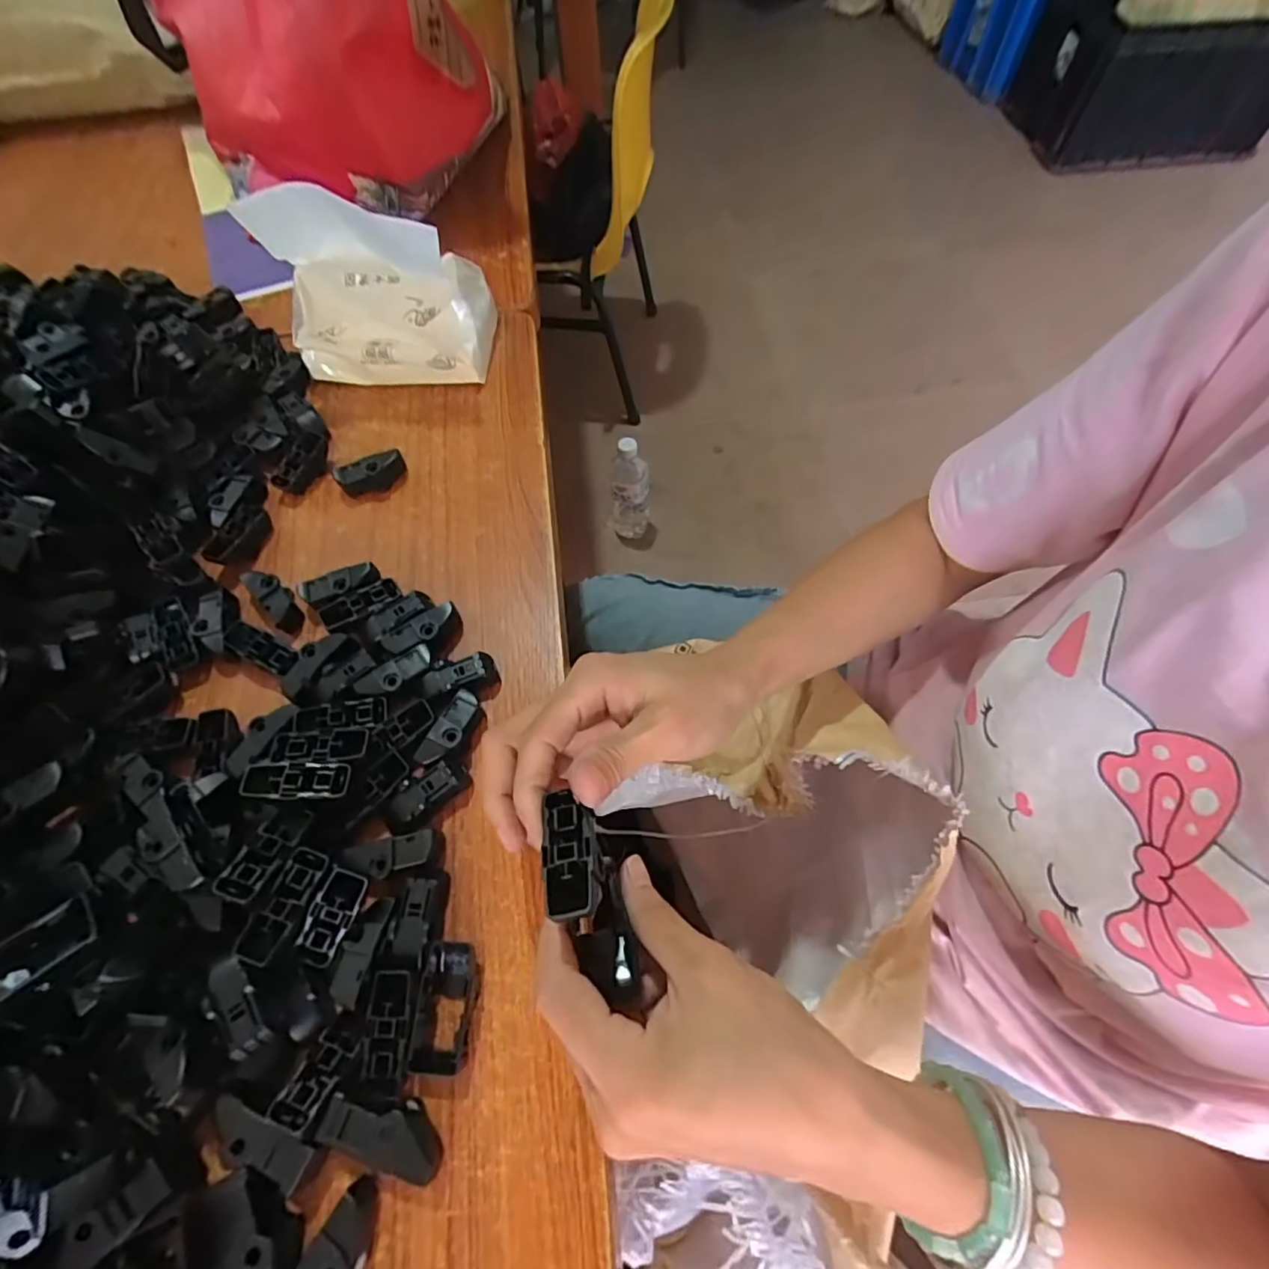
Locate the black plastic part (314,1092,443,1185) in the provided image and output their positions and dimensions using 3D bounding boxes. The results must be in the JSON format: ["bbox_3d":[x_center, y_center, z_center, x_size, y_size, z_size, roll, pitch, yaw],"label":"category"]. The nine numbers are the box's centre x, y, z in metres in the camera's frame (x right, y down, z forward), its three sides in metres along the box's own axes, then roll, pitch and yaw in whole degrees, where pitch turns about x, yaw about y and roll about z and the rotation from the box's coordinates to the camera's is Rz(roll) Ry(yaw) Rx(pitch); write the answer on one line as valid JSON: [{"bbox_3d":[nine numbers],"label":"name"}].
[{"bbox_3d":[-0.100,0.202,0.237,0.048,0.021,0.019,12,64,8],"label":"black plastic part"}]

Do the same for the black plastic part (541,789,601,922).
[{"bbox_3d":[-0.023,0.077,0.206,0.019,0.005,0.045,-10,44,-4],"label":"black plastic part"}]

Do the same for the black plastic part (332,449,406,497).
[{"bbox_3d":[-0.184,-0.113,0.409,0.045,0.021,0.021,-31,66,-13],"label":"black plastic part"}]

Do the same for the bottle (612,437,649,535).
[{"bbox_3d":[-0.009,-0.264,1.060,0.070,0.227,0.060,-4,63,0],"label":"bottle"}]

